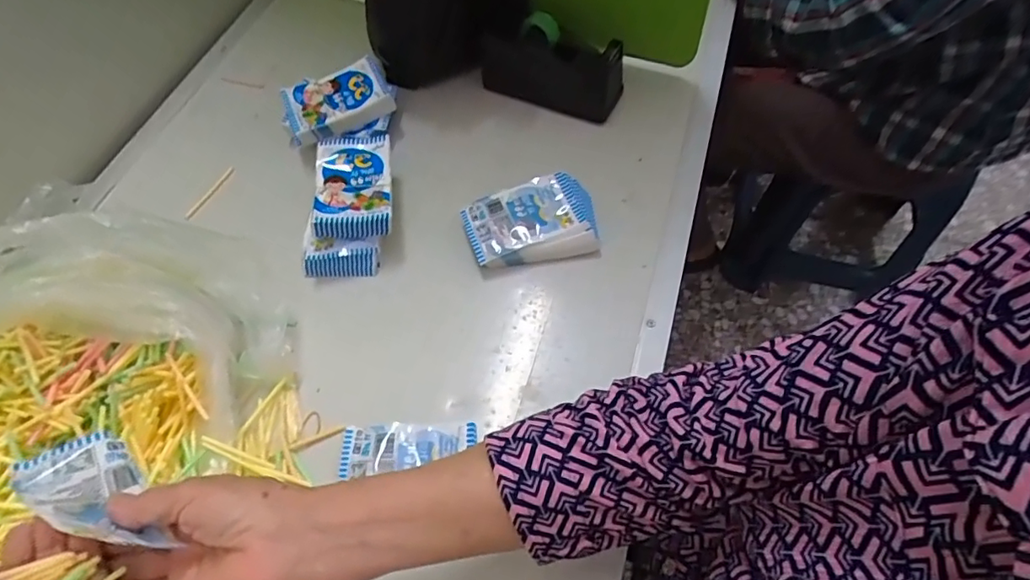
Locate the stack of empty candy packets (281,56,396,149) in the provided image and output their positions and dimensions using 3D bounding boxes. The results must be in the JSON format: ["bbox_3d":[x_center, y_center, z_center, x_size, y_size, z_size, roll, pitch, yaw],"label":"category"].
[{"bbox_3d":[-0.191,-0.203,0.581,0.113,0.024,0.075,-25,61,-10],"label":"stack of empty candy packets"}]

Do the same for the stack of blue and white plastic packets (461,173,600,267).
[{"bbox_3d":[0.014,-0.064,0.516,0.118,0.031,0.077,-8,60,0],"label":"stack of blue and white plastic packets"}]

